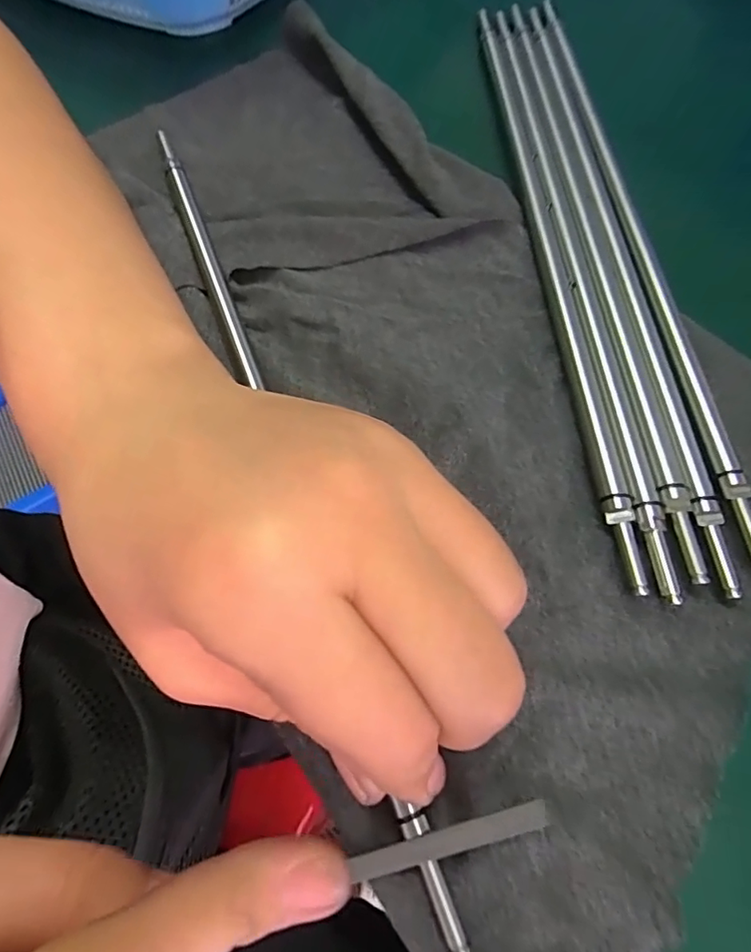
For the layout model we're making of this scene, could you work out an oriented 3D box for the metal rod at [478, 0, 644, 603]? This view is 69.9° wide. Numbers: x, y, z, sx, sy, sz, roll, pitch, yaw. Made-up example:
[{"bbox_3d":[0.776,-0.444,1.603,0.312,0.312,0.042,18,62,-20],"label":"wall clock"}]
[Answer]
[{"bbox_3d":[0.059,-0.089,0.193,0.007,0.007,0.263,-4,66,0],"label":"metal rod"}]

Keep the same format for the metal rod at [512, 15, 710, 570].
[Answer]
[{"bbox_3d":[0.073,-0.087,0.189,0.007,0.007,0.250,-6,66,-1],"label":"metal rod"}]

